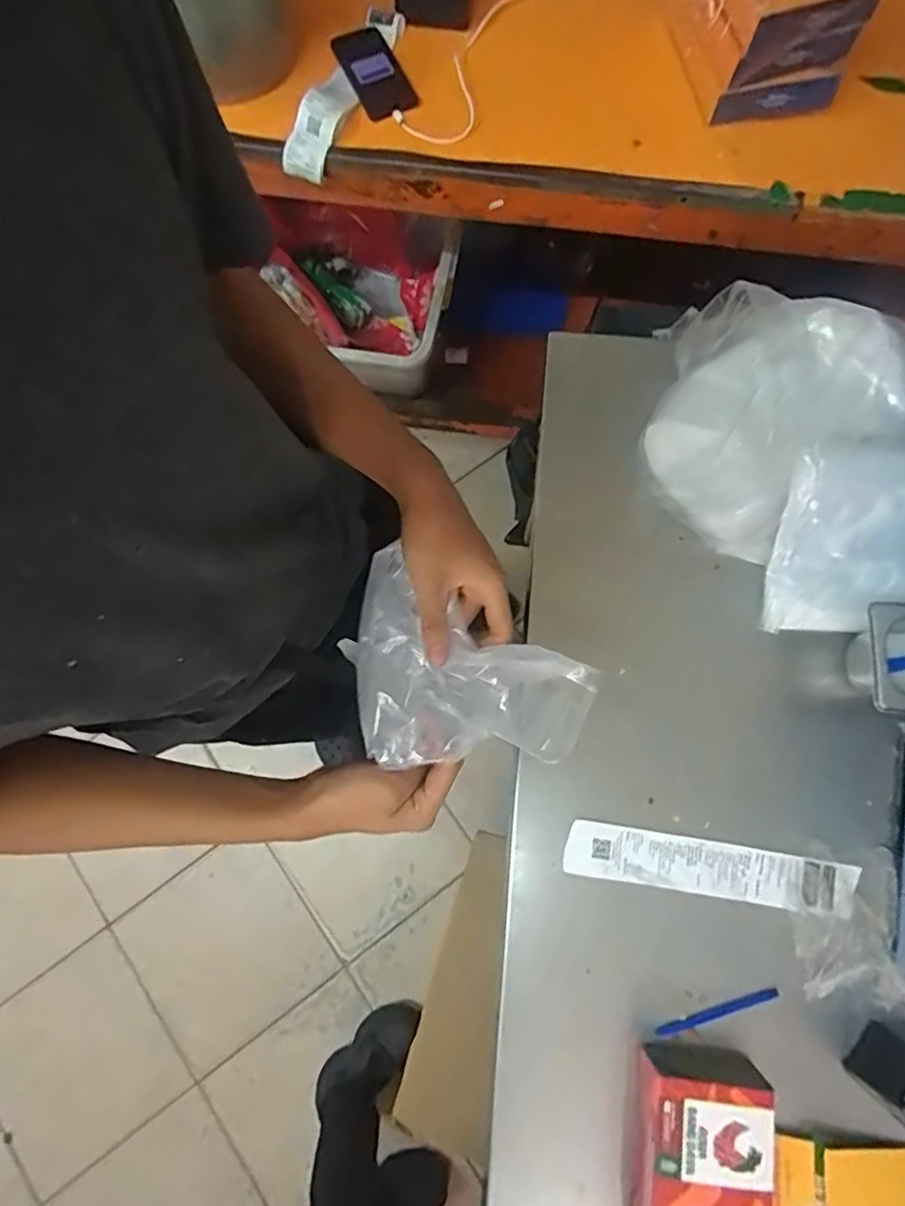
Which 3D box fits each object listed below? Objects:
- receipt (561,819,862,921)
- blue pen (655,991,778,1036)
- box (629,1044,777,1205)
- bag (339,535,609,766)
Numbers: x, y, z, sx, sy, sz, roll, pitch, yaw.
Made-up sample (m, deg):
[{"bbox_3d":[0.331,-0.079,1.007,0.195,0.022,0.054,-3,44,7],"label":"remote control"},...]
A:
[{"bbox_3d":[0.274,0.286,0.655,0.302,0.006,0.055,9,78,3],"label":"receipt"},{"bbox_3d":[0.276,0.427,0.637,0.133,0.008,0.012,-14,78,-2],"label":"blue pen"},{"bbox_3d":[0.231,0.536,0.581,0.122,0.073,0.185,6,78,2],"label":"box"},{"bbox_3d":[0.000,0.065,0.473,0.205,0.059,0.138,29,80,7],"label":"bag"}]

